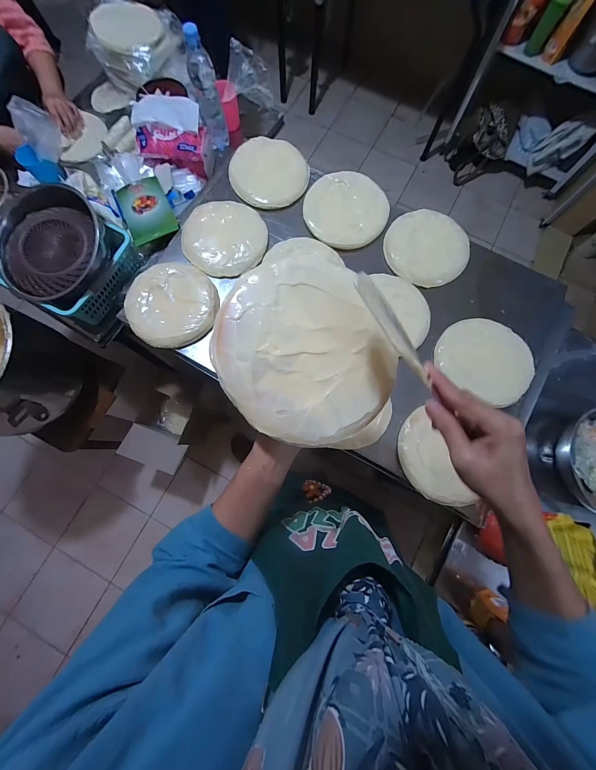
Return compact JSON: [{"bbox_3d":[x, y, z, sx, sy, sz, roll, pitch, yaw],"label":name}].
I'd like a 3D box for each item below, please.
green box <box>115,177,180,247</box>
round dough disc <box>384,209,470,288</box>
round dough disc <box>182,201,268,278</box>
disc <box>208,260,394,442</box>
[{"bbox_3d":[-0.385,-0.446,0.708,0.118,0.033,0.172,-26,79,-6],"label":"green box"},{"bbox_3d":[0.308,-0.332,0.671,0.195,0.022,0.176,36,80,6],"label":"round dough disc"},{"bbox_3d":[-0.173,-0.359,0.670,0.191,0.034,0.197,0,78,-1],"label":"round dough disc"},{"bbox_3d":[0.009,-0.030,0.285,0.165,0.010,0.188,-33,97,-11],"label":"disc"}]

